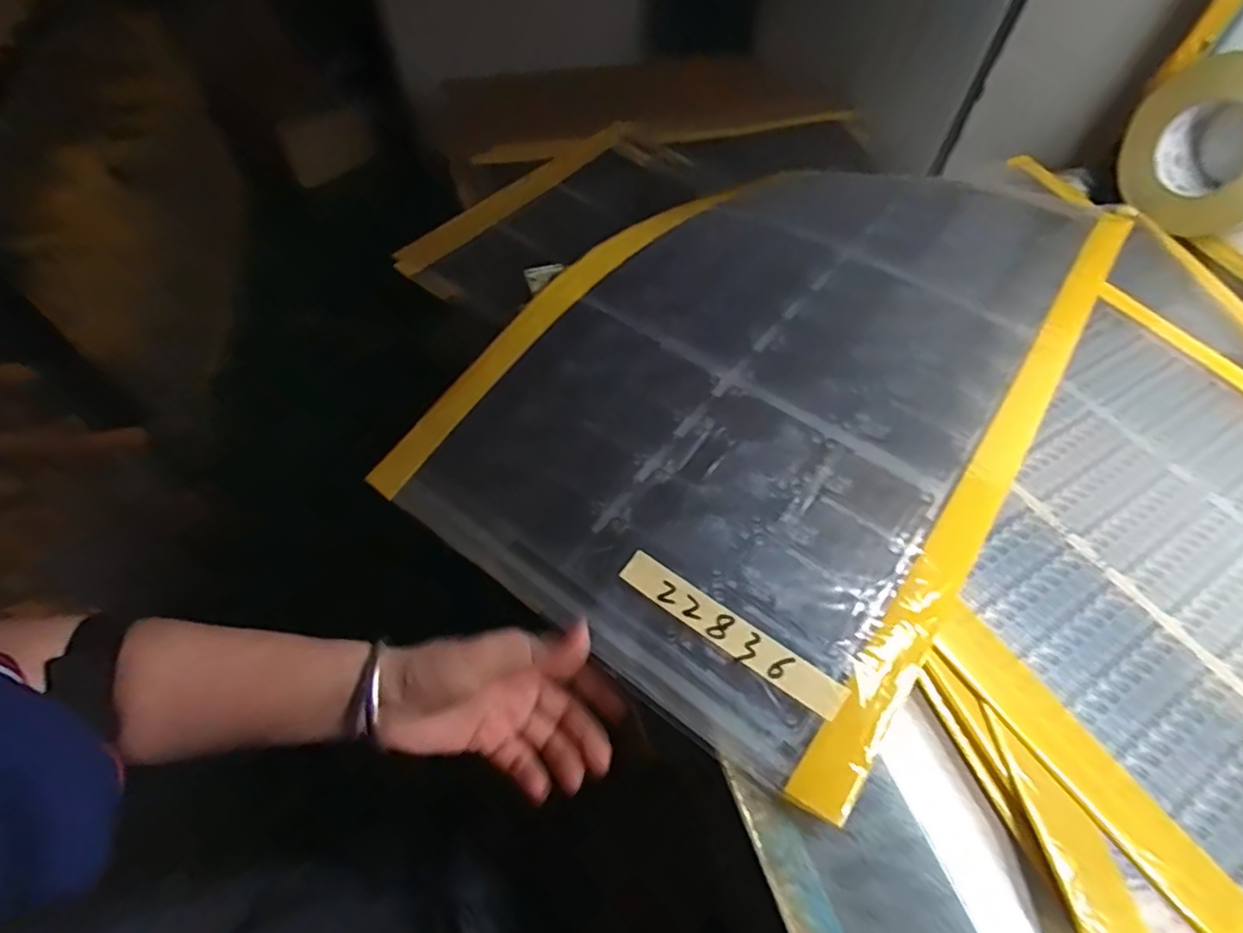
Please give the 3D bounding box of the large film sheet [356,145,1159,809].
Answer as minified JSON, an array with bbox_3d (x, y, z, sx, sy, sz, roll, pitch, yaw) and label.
[{"bbox_3d":[0.144,-0.103,0.484,0.347,0.052,0.590,35,59,20],"label":"large film sheet"}]

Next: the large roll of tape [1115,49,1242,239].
[{"bbox_3d":[0.537,-0.280,0.539,0.069,0.135,0.147,-15,57,-13],"label":"large roll of tape"}]

